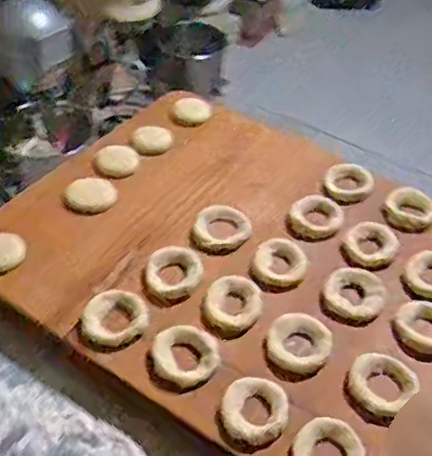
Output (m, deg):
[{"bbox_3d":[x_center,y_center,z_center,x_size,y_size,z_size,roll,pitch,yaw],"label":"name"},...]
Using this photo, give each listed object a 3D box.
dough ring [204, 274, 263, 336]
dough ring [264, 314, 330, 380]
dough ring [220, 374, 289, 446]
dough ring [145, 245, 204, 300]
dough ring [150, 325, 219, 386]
[{"bbox_3d":[0.018,0.080,0.677,0.058,0.015,0.066,16,45,13],"label":"dough ring"},{"bbox_3d":[0.081,0.117,0.642,0.064,0.018,0.070,6,44,3],"label":"dough ring"},{"bbox_3d":[0.035,0.167,0.592,0.060,0.019,0.061,2,44,-2],"label":"dough ring"},{"bbox_3d":[-0.047,0.049,0.712,0.061,0.019,0.063,2,44,-2],"label":"dough ring"},{"bbox_3d":[-0.031,0.123,0.631,0.065,0.011,0.058,10,44,6],"label":"dough ring"}]

